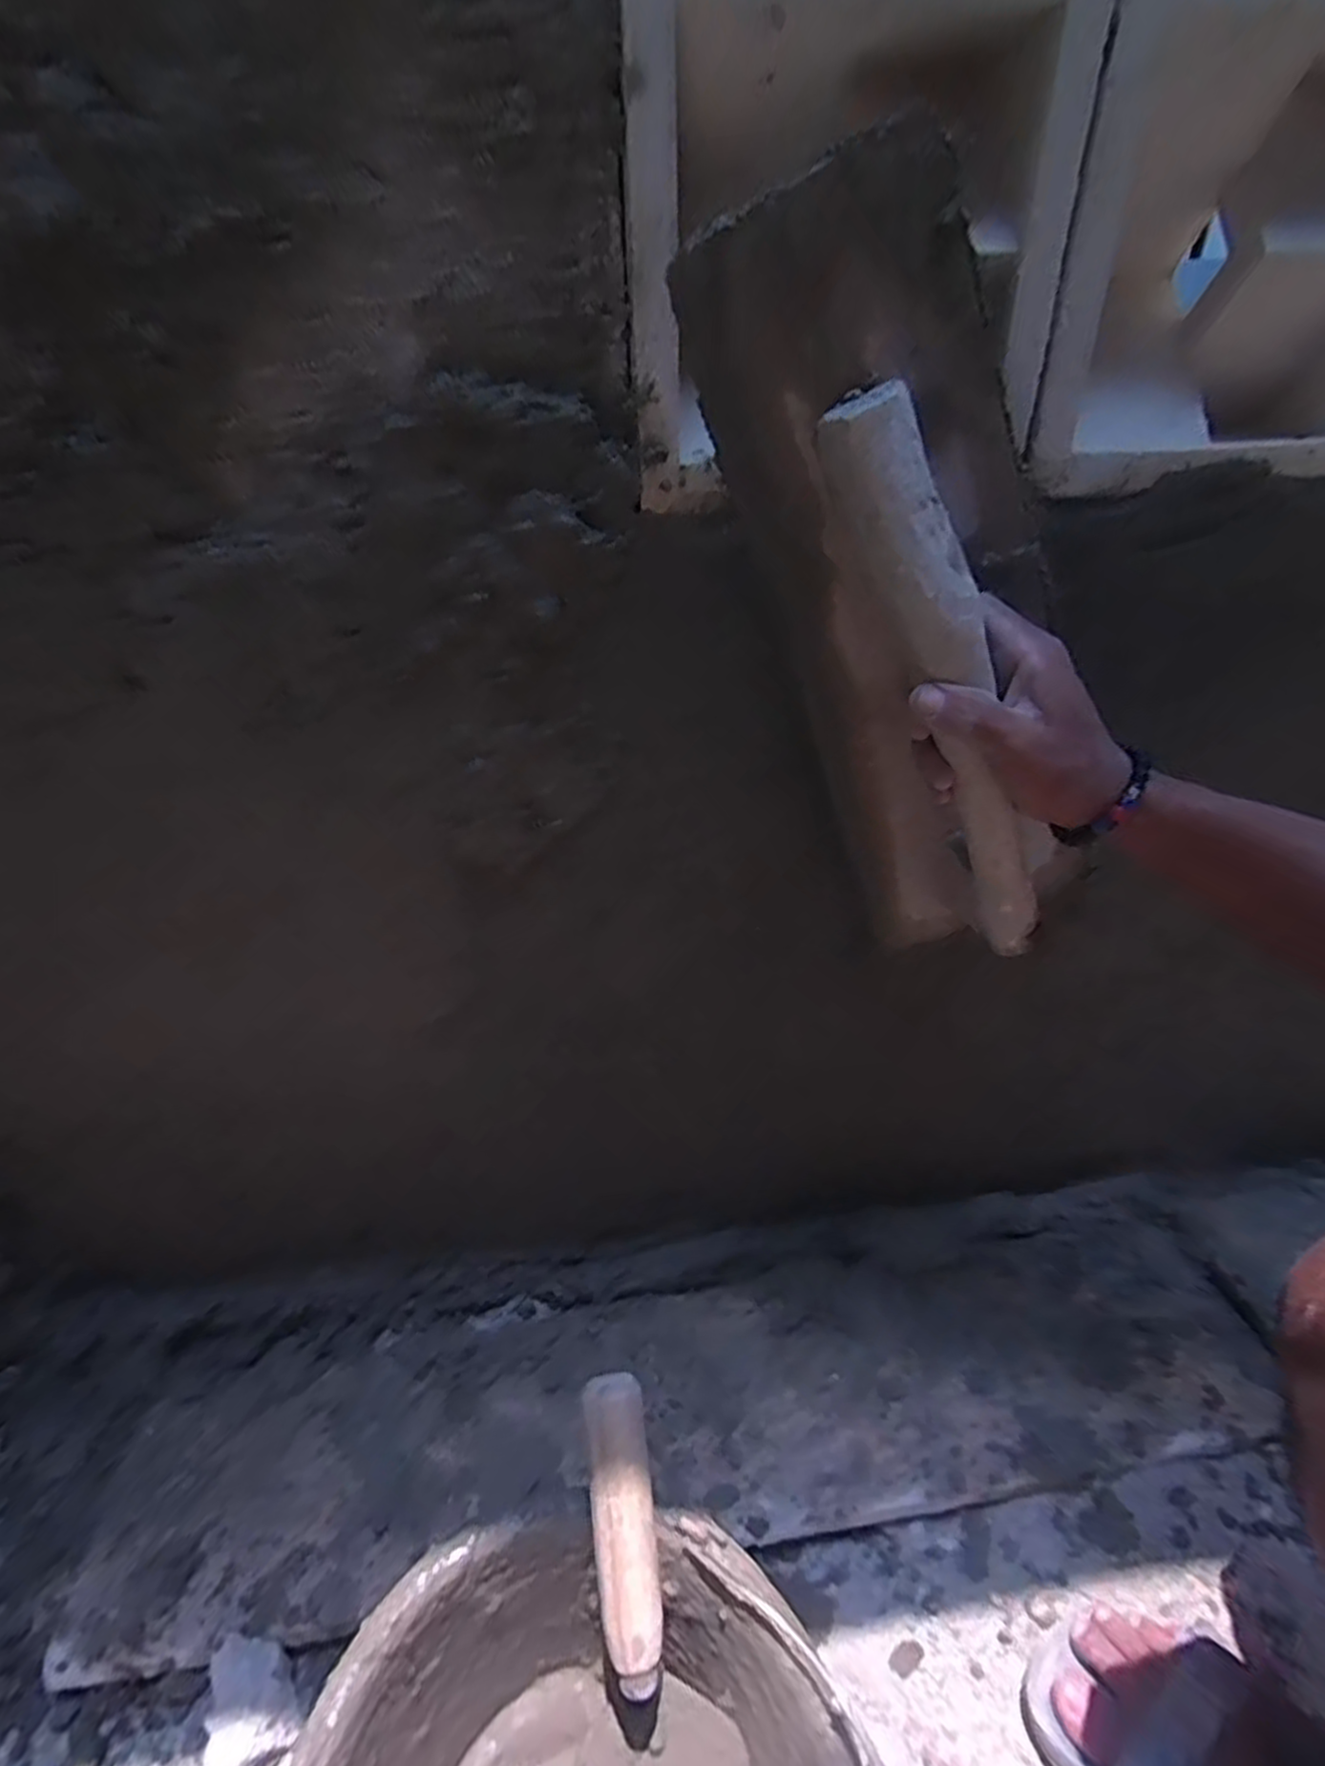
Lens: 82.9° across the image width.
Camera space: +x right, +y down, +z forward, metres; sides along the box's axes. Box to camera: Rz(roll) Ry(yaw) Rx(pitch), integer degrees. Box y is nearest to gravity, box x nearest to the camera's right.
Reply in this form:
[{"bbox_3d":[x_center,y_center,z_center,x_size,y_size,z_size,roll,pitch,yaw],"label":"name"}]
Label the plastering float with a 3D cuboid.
[{"bbox_3d":[0.139,-0.116,0.389,0.134,0.402,0.071,-21,33,6],"label":"plastering float"}]

